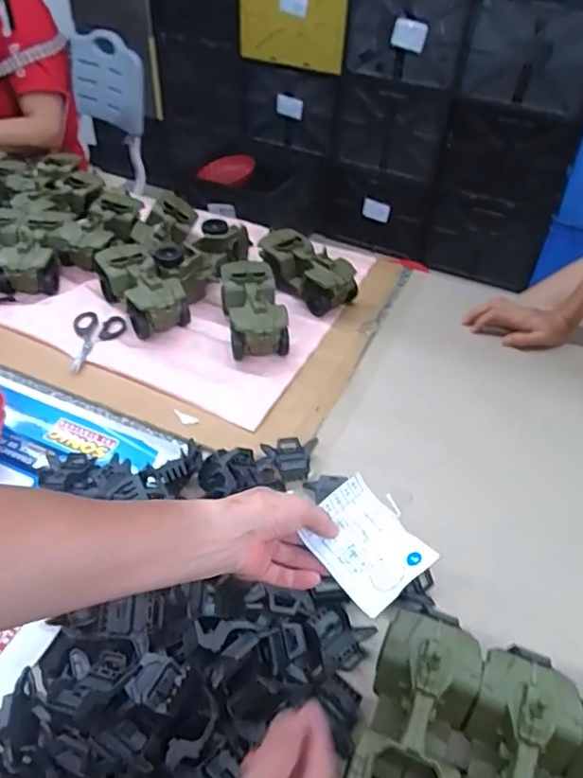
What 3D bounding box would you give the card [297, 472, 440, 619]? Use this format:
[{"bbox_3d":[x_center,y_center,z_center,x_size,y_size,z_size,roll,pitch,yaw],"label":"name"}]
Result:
[{"bbox_3d":[0.060,0.126,0.471,0.072,0.011,0.093,-36,70,-17],"label":"card"}]

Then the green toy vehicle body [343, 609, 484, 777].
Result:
[{"bbox_3d":[0.099,0.277,0.455,0.092,0.070,0.192,18,45,14],"label":"green toy vehicle body"}]

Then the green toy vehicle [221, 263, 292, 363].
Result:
[{"bbox_3d":[-0.059,-0.120,0.868,0.084,0.074,0.173,-7,44,-11],"label":"green toy vehicle"}]

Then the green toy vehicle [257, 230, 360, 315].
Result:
[{"bbox_3d":[0.022,-0.195,0.953,0.088,0.077,0.183,-28,52,-29],"label":"green toy vehicle"}]

